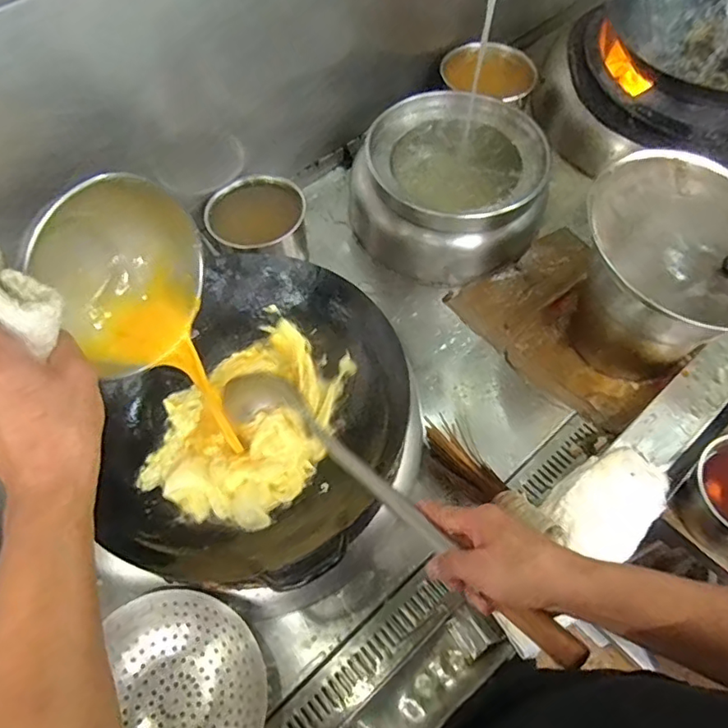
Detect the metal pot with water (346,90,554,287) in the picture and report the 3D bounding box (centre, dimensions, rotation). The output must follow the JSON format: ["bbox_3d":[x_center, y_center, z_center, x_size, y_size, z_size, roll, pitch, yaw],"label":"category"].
[{"bbox_3d":[0.162,-0.340,1.085,0.354,0.177,0.304,-10,59,-4],"label":"metal pot with water"}]

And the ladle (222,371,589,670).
[{"bbox_3d":[0.013,0.149,0.620,0.088,0.100,0.501,-40,45,-20],"label":"ladle"}]

